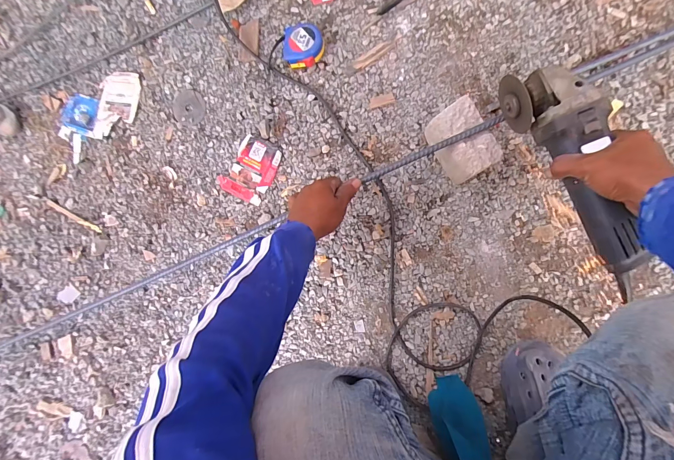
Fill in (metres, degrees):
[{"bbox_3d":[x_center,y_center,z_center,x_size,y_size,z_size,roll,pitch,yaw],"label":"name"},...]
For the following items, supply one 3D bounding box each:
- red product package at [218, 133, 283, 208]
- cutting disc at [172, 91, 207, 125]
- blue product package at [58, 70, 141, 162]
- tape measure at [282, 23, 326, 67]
[{"bbox_3d":[-0.159,-0.112,0.596,0.090,0.011,0.111,25,94,8],"label":"red product package"},{"bbox_3d":[-0.280,-0.232,0.617,0.068,0.004,0.064,0,91,9],"label":"cutting disc"},{"bbox_3d":[-0.469,-0.237,0.644,0.190,0.004,0.113,-28,83,6],"label":"blue product package"},{"bbox_3d":[-0.061,-0.322,0.574,0.071,0.038,0.068,0,87,9],"label":"tape measure"}]

